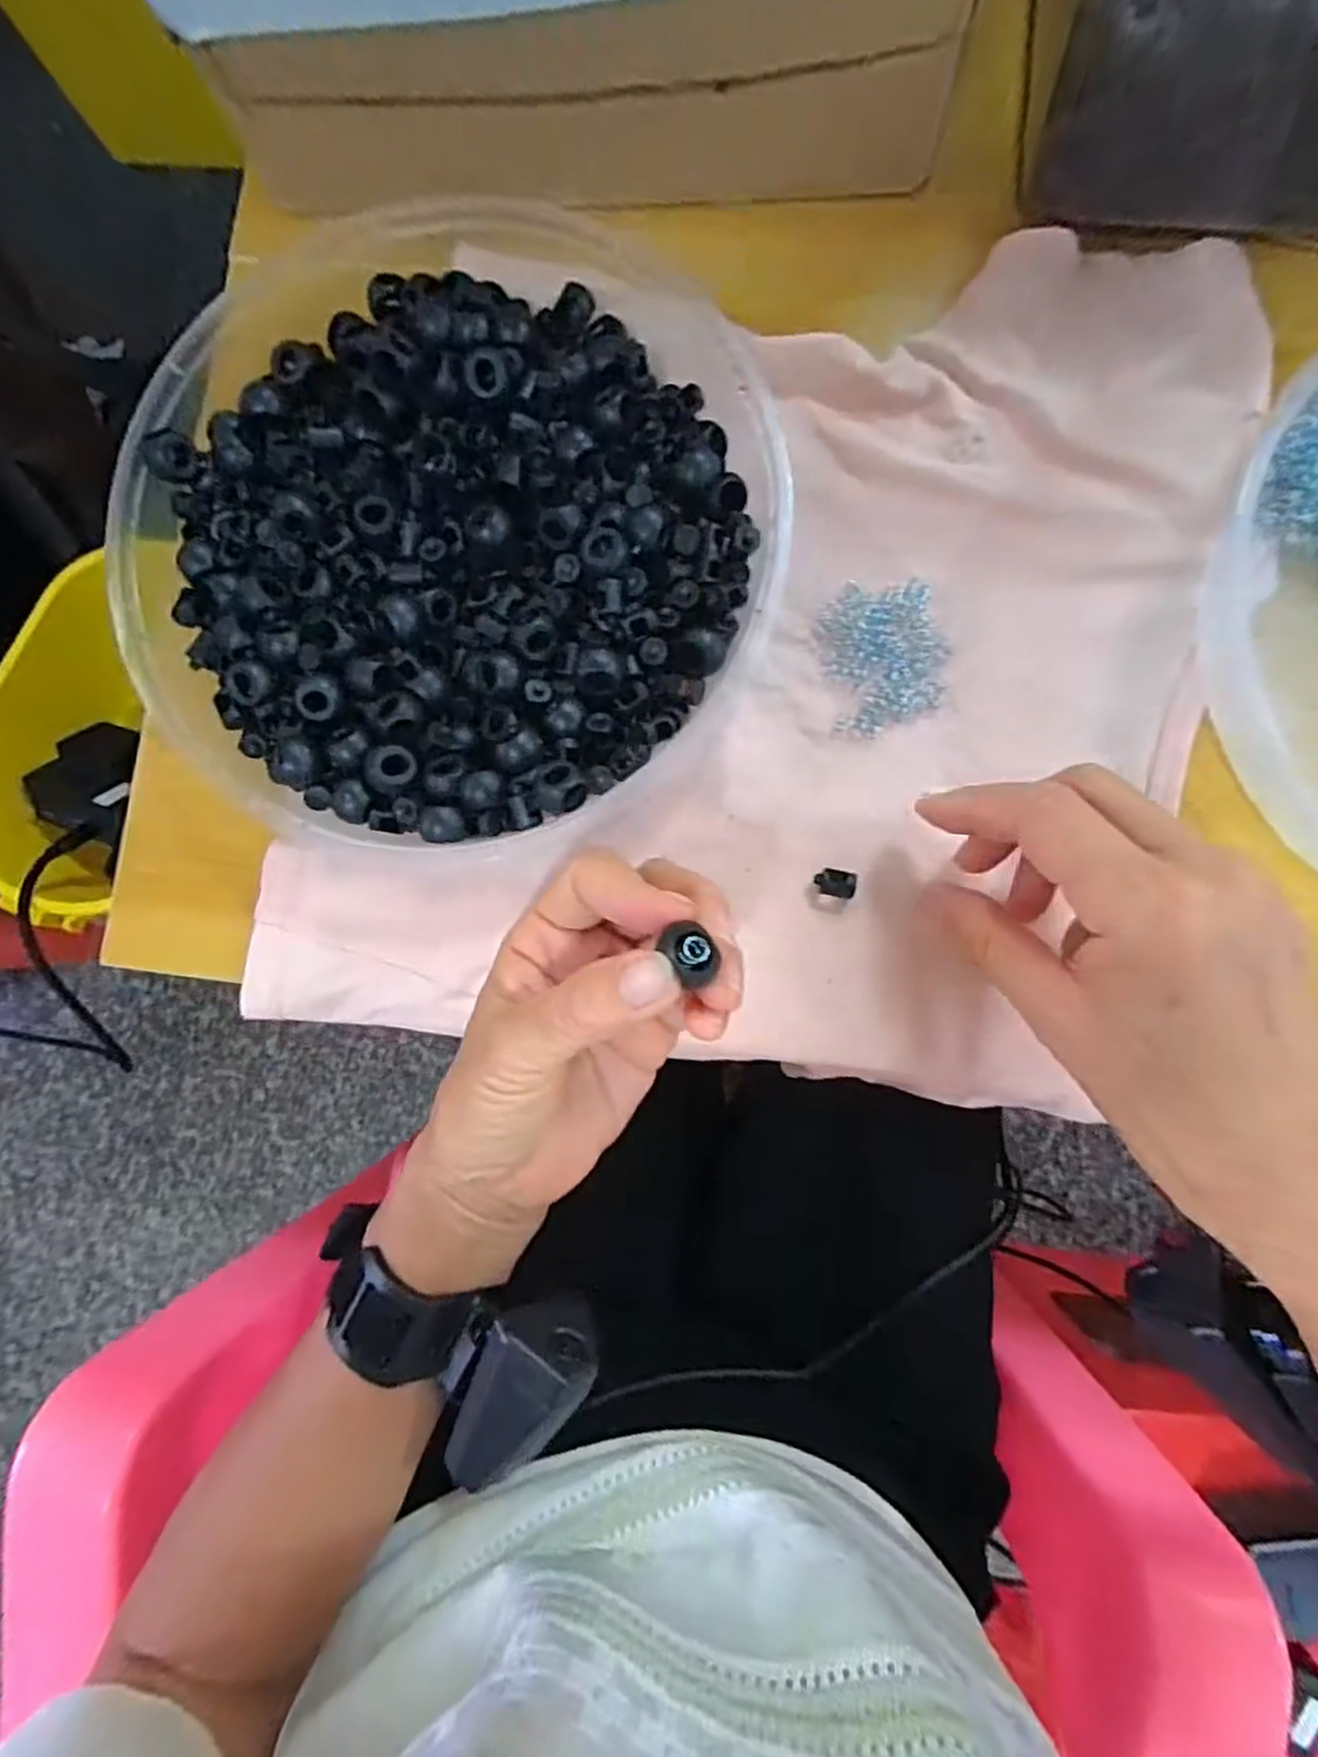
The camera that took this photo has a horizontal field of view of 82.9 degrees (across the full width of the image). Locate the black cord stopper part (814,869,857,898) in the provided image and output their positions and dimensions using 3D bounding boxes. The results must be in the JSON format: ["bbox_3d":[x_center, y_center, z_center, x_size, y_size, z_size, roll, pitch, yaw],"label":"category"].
[{"bbox_3d":[0.063,0.002,0.267,0.015,0.006,0.010,8,86,5],"label":"black cord stopper part"}]

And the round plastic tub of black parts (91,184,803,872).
[{"bbox_3d":[-0.074,-0.128,0.274,0.228,0.038,0.236,4,86,5],"label":"round plastic tub of black parts"}]

